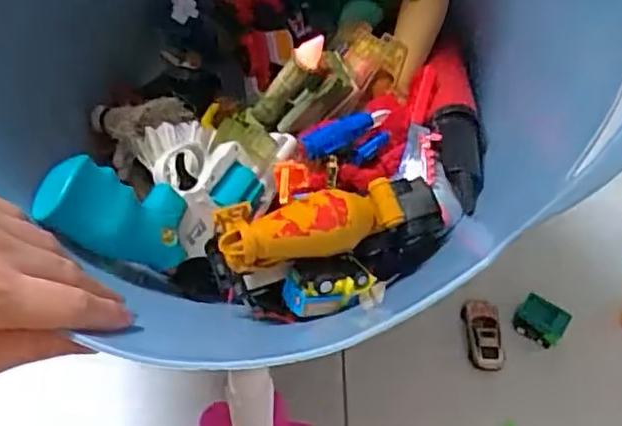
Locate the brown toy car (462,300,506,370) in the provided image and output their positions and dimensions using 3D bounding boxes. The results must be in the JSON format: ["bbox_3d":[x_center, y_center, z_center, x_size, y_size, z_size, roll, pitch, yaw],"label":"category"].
[{"bbox_3d":[0.160,0.115,0.617,0.035,0.021,0.063,2,53,-3],"label":"brown toy car"}]

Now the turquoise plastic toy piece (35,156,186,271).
[{"bbox_3d":[-0.128,0.001,0.434,0.099,0.030,0.055,26,78,-35],"label":"turquoise plastic toy piece"}]

